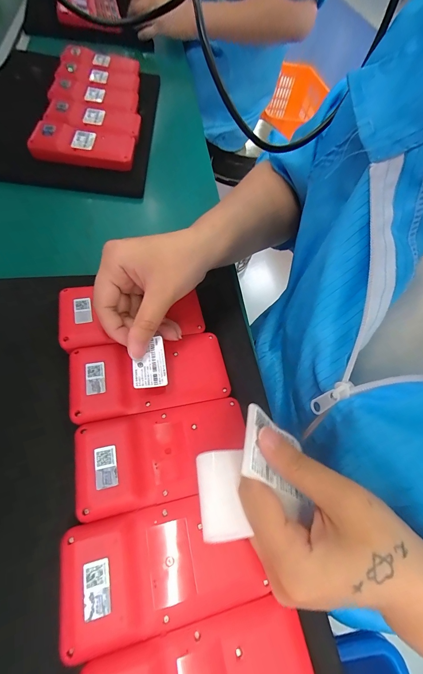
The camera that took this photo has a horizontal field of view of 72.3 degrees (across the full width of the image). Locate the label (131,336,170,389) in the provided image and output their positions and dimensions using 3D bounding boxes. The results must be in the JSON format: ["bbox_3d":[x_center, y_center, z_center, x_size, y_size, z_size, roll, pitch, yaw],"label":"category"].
[{"bbox_3d":[-0.047,0.020,0.219,0.025,0.004,0.037,-6,67,-13],"label":"label"}]

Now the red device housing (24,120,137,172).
[{"bbox_3d":[-0.163,-0.249,0.375,0.119,0.030,0.059,0,61,-10],"label":"red device housing"}]

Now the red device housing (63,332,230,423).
[{"bbox_3d":[-0.048,0.027,0.232,0.120,0.015,0.059,-8,63,-15],"label":"red device housing"}]

